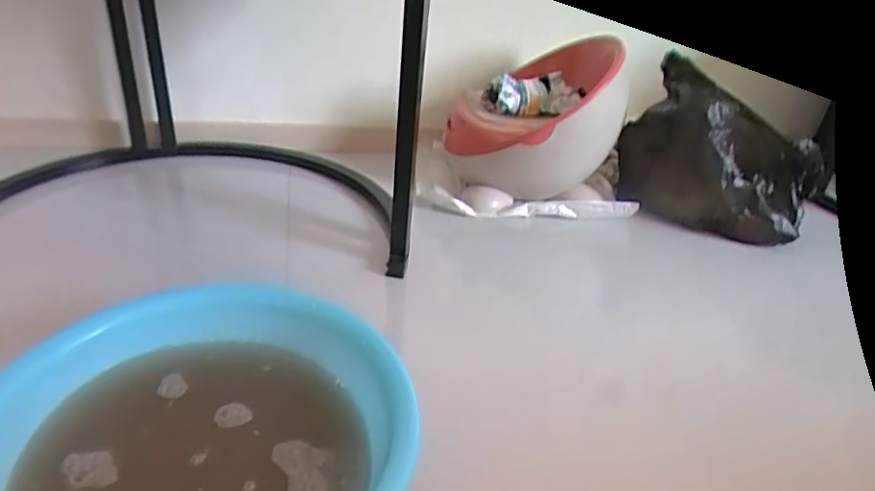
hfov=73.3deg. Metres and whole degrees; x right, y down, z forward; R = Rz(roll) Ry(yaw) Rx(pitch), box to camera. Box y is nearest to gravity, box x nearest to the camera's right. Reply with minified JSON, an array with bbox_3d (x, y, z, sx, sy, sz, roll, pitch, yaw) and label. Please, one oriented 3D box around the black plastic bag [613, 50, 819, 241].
[{"bbox_3d":[0.508,-0.163,1.066,0.329,0.264,0.168,19,29,23],"label":"black plastic bag"}]

